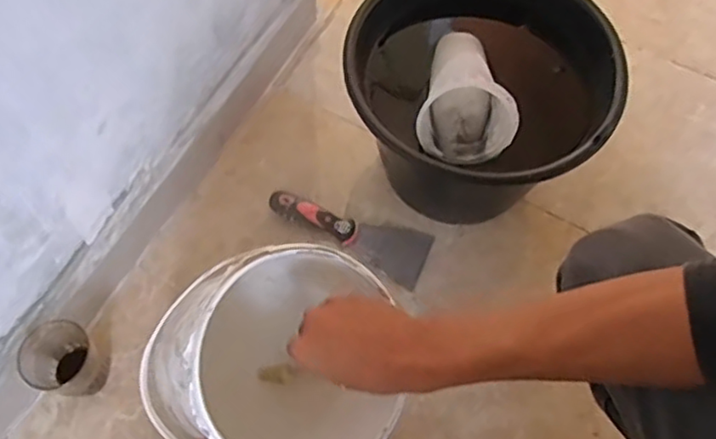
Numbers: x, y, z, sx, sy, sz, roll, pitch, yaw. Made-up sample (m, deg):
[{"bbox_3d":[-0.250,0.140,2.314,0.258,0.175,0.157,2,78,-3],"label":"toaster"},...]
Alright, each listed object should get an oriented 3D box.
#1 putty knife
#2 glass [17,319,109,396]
[{"bbox_3d":[-0.012,0.010,0.762,0.197,0.029,0.070,22,68,10],"label":"putty knife"},{"bbox_3d":[-0.296,0.145,0.651,0.066,0.078,0.066,-15,67,-6],"label":"glass"}]

